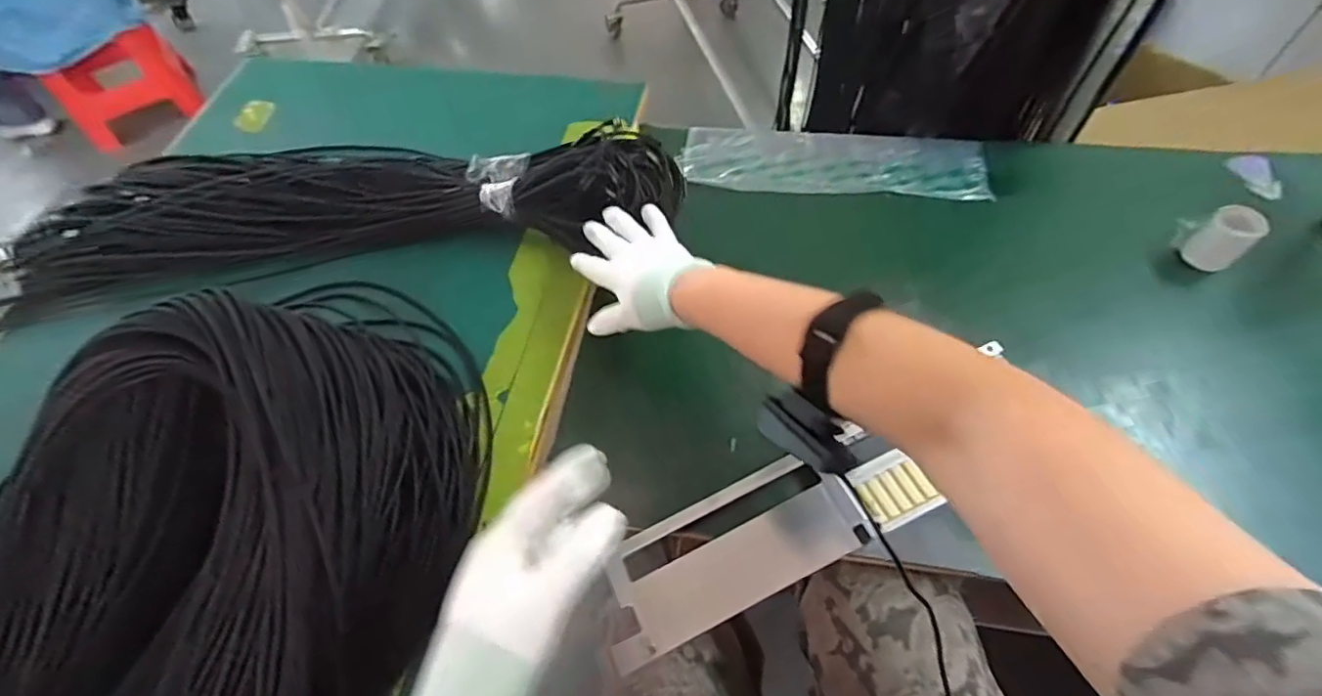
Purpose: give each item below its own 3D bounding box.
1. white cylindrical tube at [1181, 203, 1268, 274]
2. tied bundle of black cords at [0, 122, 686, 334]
[{"bbox_3d":[0.529,-0.105,0.549,0.040,0.056,0.043,-32,61,-16],"label":"white cylindrical tube"},{"bbox_3d":[-0.344,-0.152,0.621,0.710,0.076,0.150,-3,57,4],"label":"tied bundle of black cords"}]

